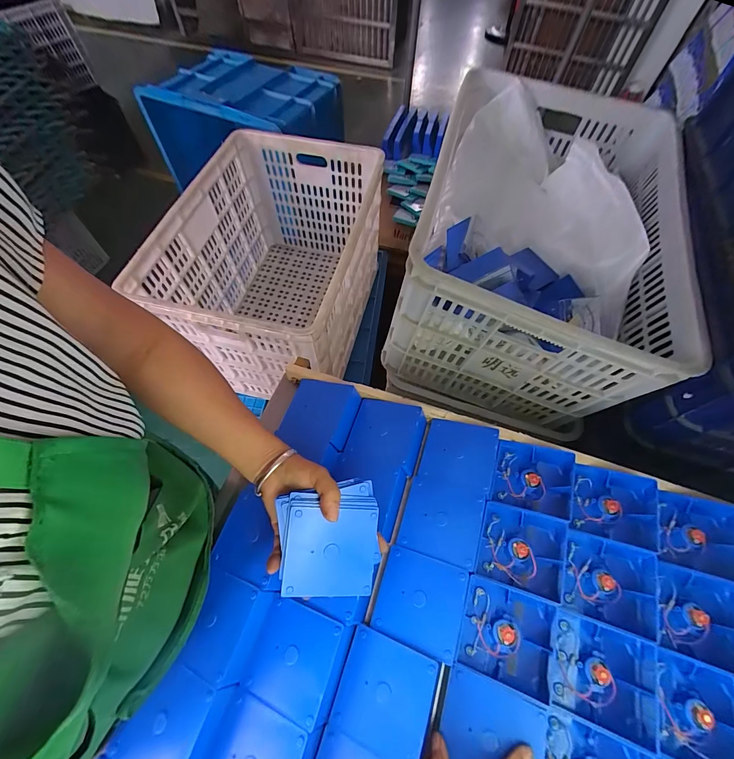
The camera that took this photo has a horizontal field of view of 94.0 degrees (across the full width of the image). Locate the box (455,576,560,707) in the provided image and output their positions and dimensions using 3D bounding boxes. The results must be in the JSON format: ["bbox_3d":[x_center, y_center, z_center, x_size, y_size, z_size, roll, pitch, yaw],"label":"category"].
[{"bbox_3d":[0.161,0.288,0.385,0.103,0.025,0.092,17,63,9],"label":"box"}]

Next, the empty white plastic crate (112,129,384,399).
[{"bbox_3d":[-0.226,-0.265,0.902,0.416,0.373,0.640,13,63,7],"label":"empty white plastic crate"}]

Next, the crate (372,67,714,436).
[{"bbox_3d":[0.328,-0.253,0.698,0.426,0.319,0.580,18,64,10],"label":"crate"}]

